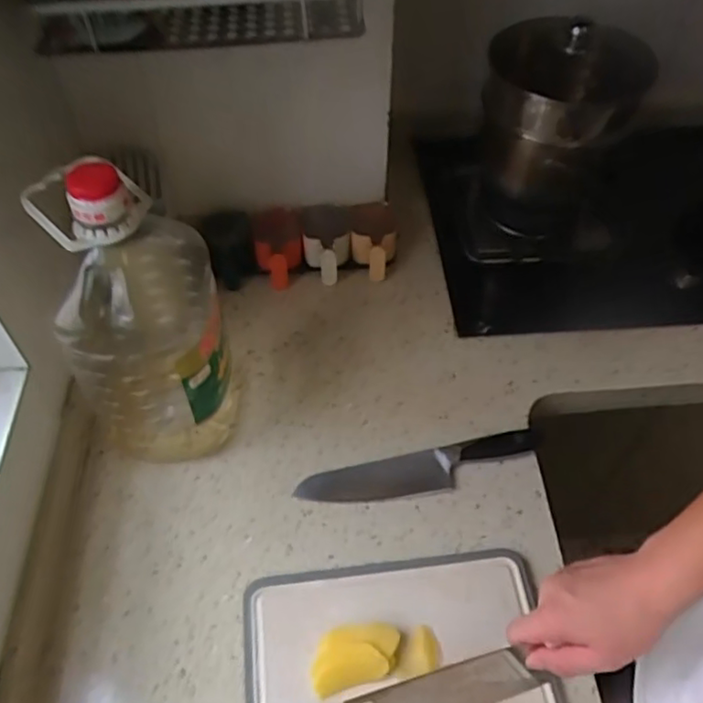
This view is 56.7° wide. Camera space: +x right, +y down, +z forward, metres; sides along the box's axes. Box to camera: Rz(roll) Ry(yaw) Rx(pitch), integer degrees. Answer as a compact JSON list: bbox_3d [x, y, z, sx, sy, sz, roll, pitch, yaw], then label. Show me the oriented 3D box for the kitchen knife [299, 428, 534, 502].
[{"bbox_3d":[0.077,0.133,0.738,0.274,0.018,0.051,-10,53,-7],"label":"kitchen knife"}]

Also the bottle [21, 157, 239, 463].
[{"bbox_3d":[-0.206,-0.033,0.661,0.137,0.337,0.149,-10,53,-7],"label":"bottle"}]

